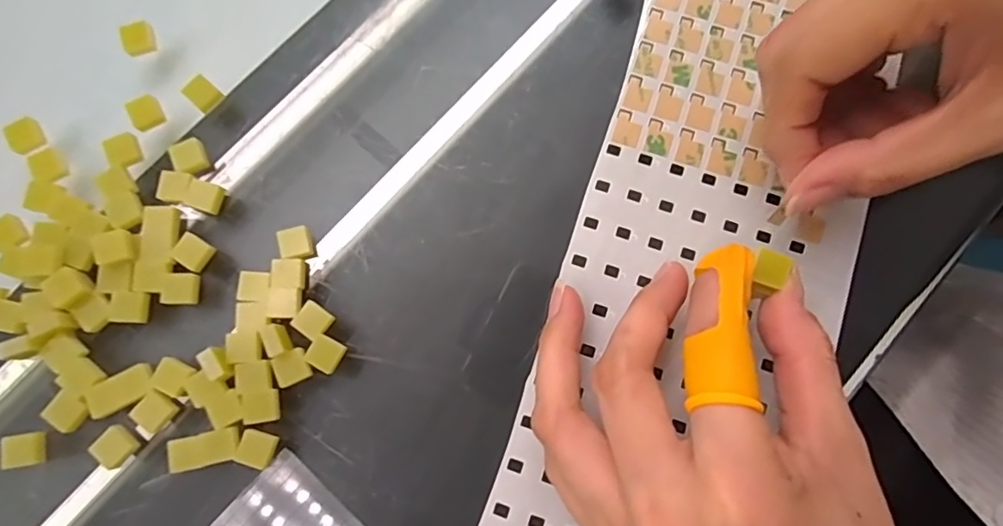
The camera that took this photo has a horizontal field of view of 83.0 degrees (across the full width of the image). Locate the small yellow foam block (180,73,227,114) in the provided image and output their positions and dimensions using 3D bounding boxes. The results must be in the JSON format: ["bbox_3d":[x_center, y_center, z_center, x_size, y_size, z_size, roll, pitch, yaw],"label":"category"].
[{"bbox_3d":[-0.110,-0.062,0.209,0.011,0.005,0.010,41,82,7],"label":"small yellow foam block"}]

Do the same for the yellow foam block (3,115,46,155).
[{"bbox_3d":[-0.173,-0.046,0.205,0.011,0.005,0.012,-27,80,-5],"label":"yellow foam block"}]

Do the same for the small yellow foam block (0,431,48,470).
[{"bbox_3d":[-0.157,0.061,0.186,0.012,0.006,0.011,-8,79,-1],"label":"small yellow foam block"}]

